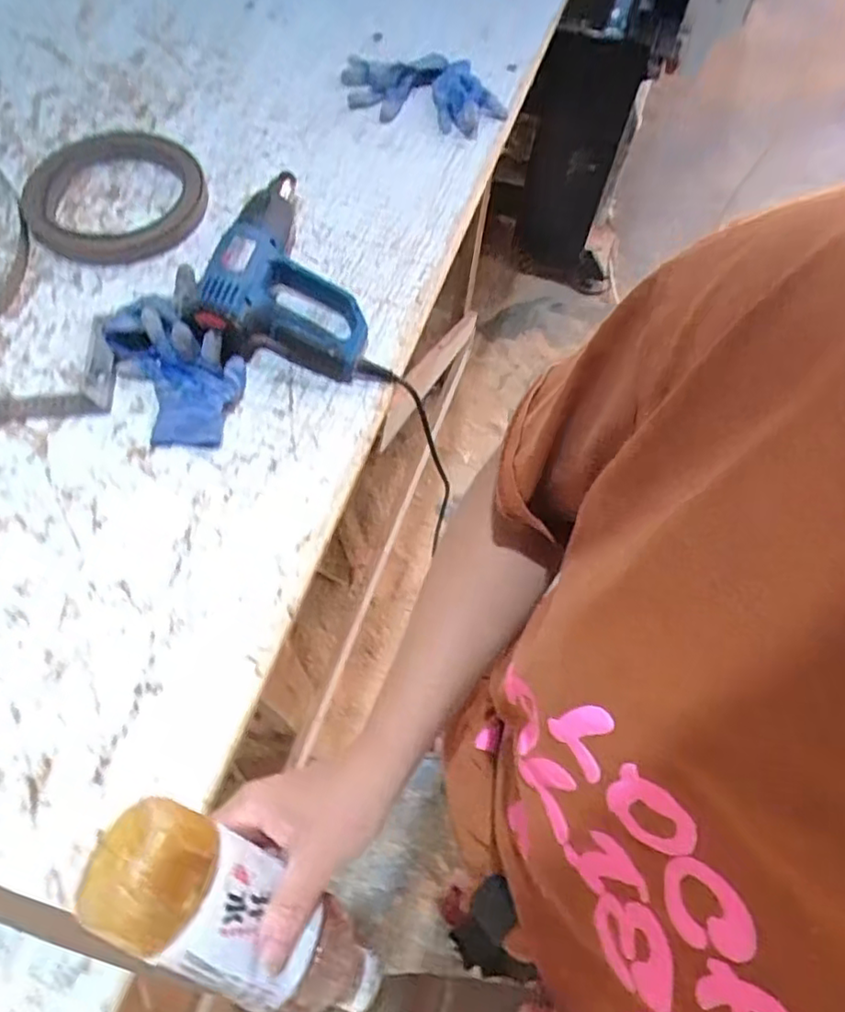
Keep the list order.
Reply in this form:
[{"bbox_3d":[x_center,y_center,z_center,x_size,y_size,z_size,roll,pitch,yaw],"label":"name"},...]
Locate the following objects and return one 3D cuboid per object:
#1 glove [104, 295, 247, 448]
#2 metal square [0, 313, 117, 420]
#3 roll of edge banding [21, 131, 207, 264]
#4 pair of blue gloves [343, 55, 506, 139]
[{"bbox_3d":[-0.252,-0.143,0.669,0.116,0.054,0.174,-27,67,-13],"label":"glove"},{"bbox_3d":[-0.477,-0.147,0.693,0.290,0.011,0.122,-3,64,-2],"label":"metal square"},{"bbox_3d":[-0.379,-0.383,0.786,0.228,0.028,0.206,33,68,14],"label":"roll of edge banding"},{"bbox_3d":[-0.005,-0.523,0.802,0.227,0.044,0.082,15,64,7],"label":"pair of blue gloves"}]

